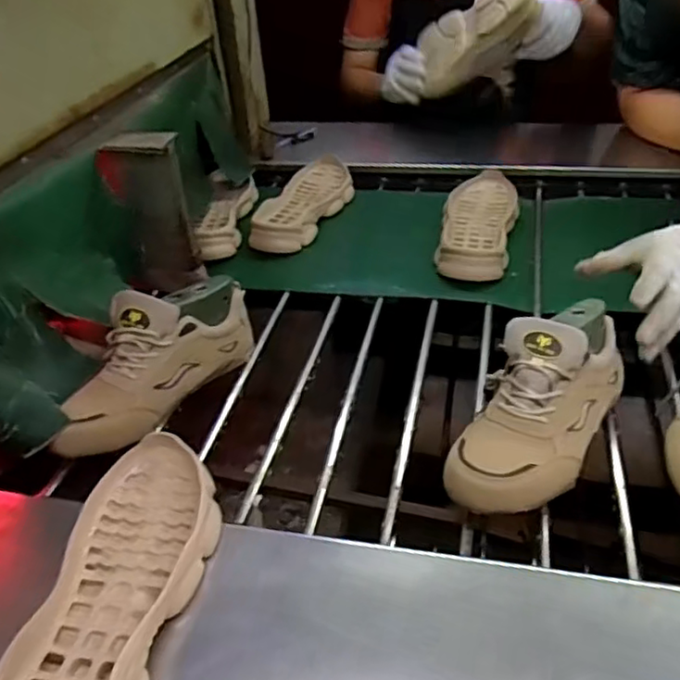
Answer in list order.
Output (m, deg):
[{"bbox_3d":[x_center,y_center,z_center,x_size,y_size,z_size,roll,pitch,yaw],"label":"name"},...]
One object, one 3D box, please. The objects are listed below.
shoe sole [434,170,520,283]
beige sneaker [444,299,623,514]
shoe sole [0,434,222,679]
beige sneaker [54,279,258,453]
[{"bbox_3d":[0.226,-0.195,1.042,0.112,0.042,0.299,10,41,13],"label":"shoe sole"},{"bbox_3d":[0.200,0.056,0.623,0.113,0.099,0.271,28,61,30],"label":"beige sneaker"},{"bbox_3d":[-0.174,0.196,0.503,0.115,0.054,0.302,4,40,5],"label":"shoe sole"},{"bbox_3d":[-0.218,0.015,0.734,0.082,0.123,0.265,26,46,28],"label":"beige sneaker"}]

